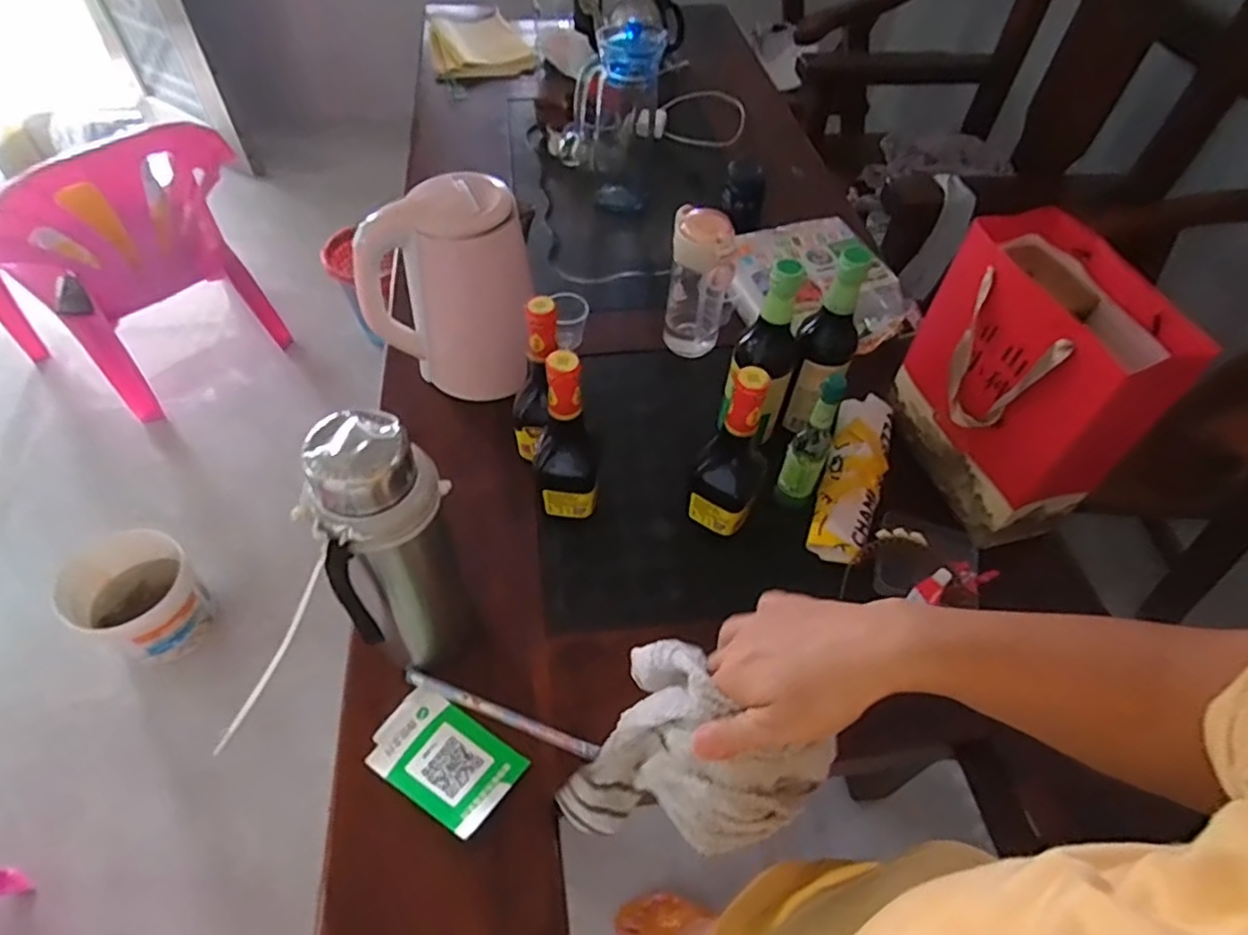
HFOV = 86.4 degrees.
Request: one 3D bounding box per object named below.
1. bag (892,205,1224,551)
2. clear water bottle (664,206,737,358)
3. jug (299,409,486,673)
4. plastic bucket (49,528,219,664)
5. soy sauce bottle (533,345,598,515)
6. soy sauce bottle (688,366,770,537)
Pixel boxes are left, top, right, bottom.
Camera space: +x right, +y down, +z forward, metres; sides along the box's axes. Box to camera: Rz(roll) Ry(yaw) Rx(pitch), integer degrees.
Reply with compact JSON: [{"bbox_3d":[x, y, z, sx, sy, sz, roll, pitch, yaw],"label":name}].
[{"bbox_3d":[0.408,-0.096,0.691,0.115,0.247,0.252,-14,54,-13],"label":"bag"},{"bbox_3d":[0.094,-0.234,0.847,0.075,0.177,0.080,6,52,2],"label":"clear water bottle"},{"bbox_3d":[-0.175,0.074,0.528,0.089,0.270,0.089,1,52,-2],"label":"jug"},{"bbox_3d":[-0.915,0.258,1.277,0.199,0.203,0.194,3,52,-3],"label":"plastic bucket"},{"bbox_3d":[-0.058,-0.020,0.663,0.058,0.212,0.051,-6,53,-7],"label":"soy sauce bottle"},{"bbox_3d":[0.109,-0.014,0.654,0.069,0.195,0.048,18,53,11],"label":"soy sauce bottle"}]

